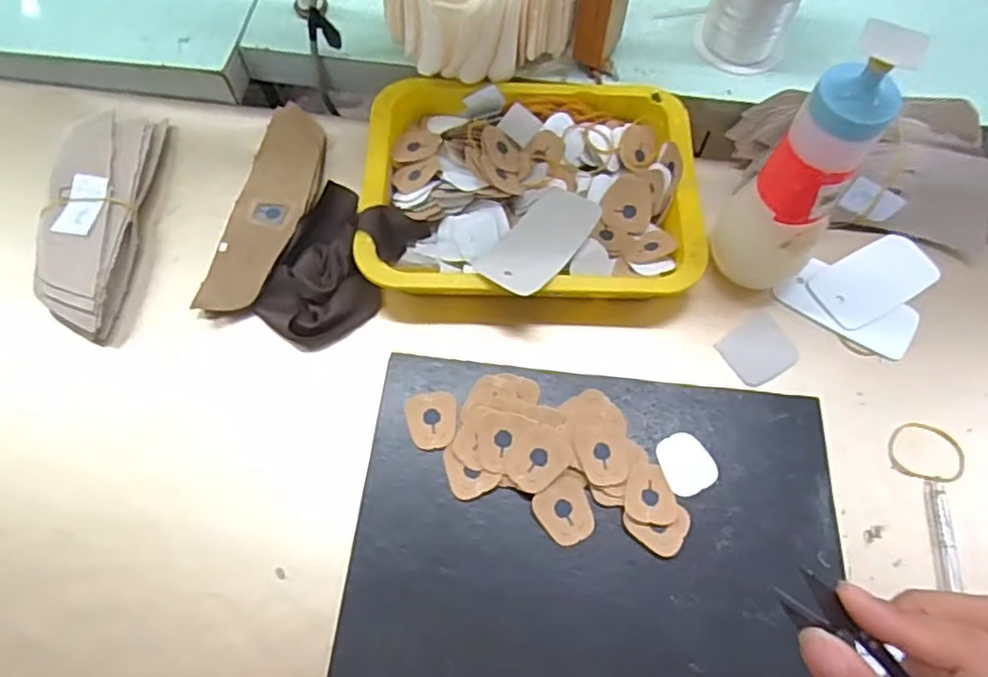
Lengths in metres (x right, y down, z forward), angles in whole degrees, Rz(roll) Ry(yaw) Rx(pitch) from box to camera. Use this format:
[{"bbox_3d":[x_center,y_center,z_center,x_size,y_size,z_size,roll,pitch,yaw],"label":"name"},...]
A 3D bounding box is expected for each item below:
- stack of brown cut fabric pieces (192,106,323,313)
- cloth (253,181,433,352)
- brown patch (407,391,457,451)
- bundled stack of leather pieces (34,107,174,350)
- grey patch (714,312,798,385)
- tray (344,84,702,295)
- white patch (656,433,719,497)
[{"bbox_3d":[-0.176,-0.105,0.532,0.060,0.020,0.192,9,67,3],"label":"stack of brown cut fabric pieces"},{"bbox_3d":[-0.126,-0.057,0.504,0.097,0.041,0.122,33,70,12],"label":"cloth"},{"bbox_3d":[-0.042,0.054,0.444,0.032,0.004,0.039,-3,67,-2],"label":"brown patch"},{"bbox_3d":[-0.310,-0.093,0.516,0.066,0.034,0.193,1,67,-1],"label":"bundled stack of leather pieces"},{"bbox_3d":[0.195,0.008,0.491,0.049,0.004,0.045,-27,70,-12],"label":"grey patch"},{"bbox_3d":[0.028,-0.115,0.527,0.250,0.050,0.195,1,67,-1],"label":"tray"},{"bbox_3d":[0.127,0.082,0.438,0.034,0.004,0.039,-20,69,-9],"label":"white patch"}]

